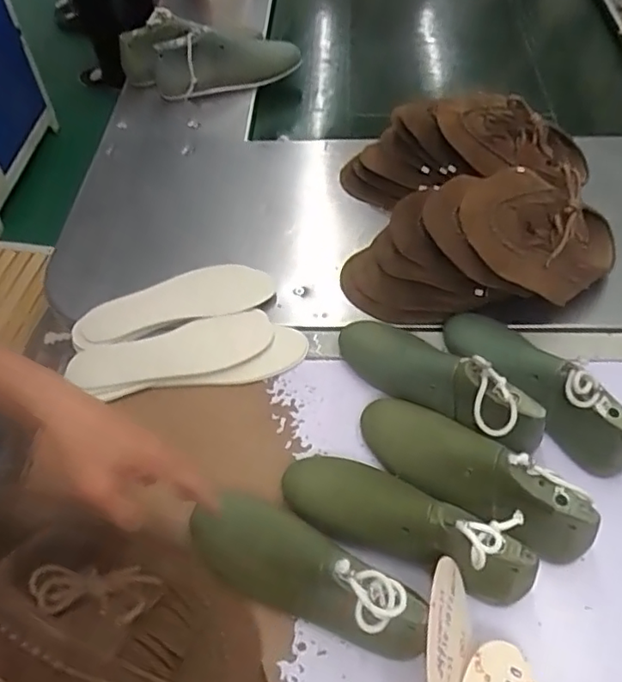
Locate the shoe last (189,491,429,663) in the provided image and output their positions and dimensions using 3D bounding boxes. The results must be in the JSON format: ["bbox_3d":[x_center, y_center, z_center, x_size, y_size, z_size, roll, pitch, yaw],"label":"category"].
[{"bbox_3d":[0.001,0.200,0.524,0.218,0.090,0.075,16,56,15],"label":"shoe last"}]

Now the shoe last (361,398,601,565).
[{"bbox_3d":[0.150,0.125,0.580,0.246,0.076,0.075,35,62,26],"label":"shoe last"}]

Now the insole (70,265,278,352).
[{"bbox_3d":[-0.173,-0.050,0.761,0.249,0.013,0.087,-12,58,-14],"label":"insole"}]

